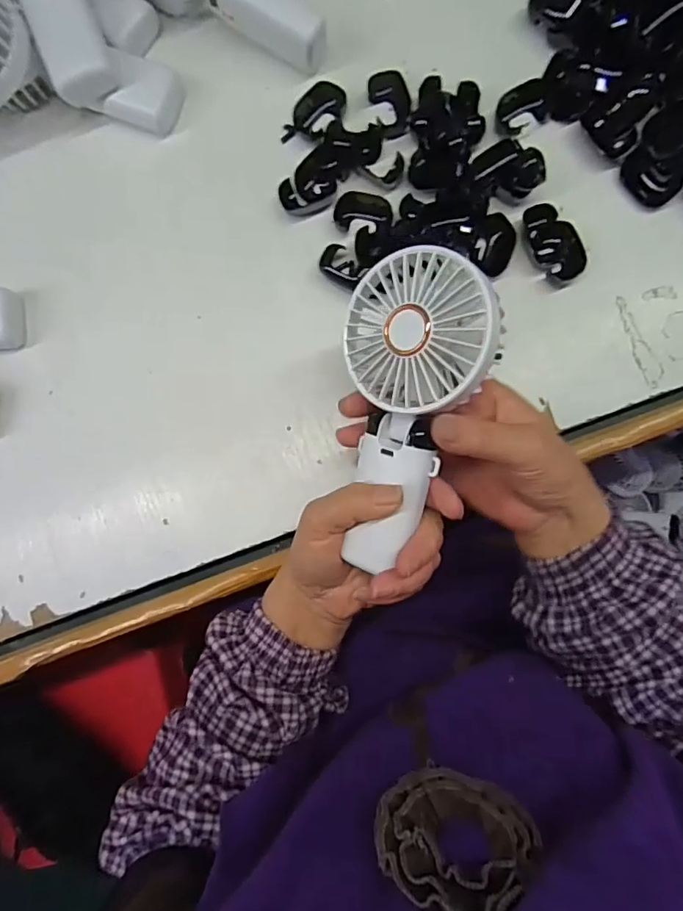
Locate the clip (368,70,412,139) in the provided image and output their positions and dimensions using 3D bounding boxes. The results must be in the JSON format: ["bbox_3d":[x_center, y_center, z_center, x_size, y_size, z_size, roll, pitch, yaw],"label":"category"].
[{"bbox_3d":[0.037,-0.260,0.386,0.026,0.015,0.042,-16,86,1],"label":"clip"}]

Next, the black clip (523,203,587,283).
[{"bbox_3d":[0.151,-0.151,0.370,0.028,0.015,0.057,-23,86,1],"label":"black clip"}]

